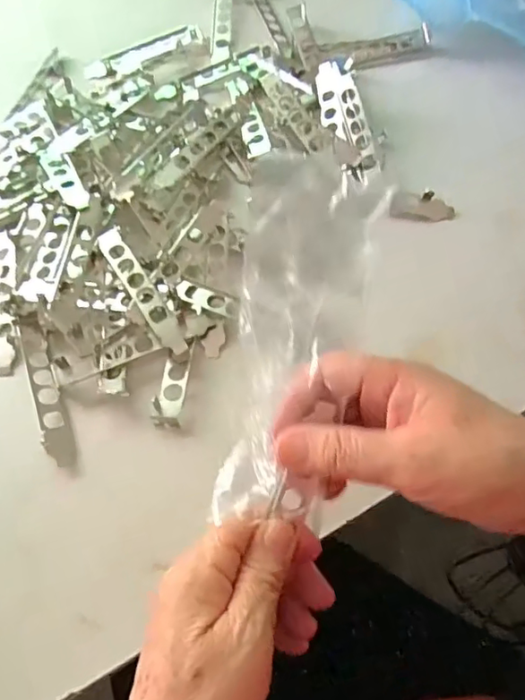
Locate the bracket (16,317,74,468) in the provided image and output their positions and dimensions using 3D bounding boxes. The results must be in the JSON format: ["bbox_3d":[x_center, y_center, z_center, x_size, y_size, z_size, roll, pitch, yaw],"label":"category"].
[{"bbox_3d":[-0.156,0.028,0.392,0.019,0.008,0.114,-20,66,-7],"label":"bracket"}]

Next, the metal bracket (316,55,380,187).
[{"bbox_3d":[0.074,-0.205,0.475,0.039,0.024,0.129,-12,65,-3],"label":"metal bracket"}]

